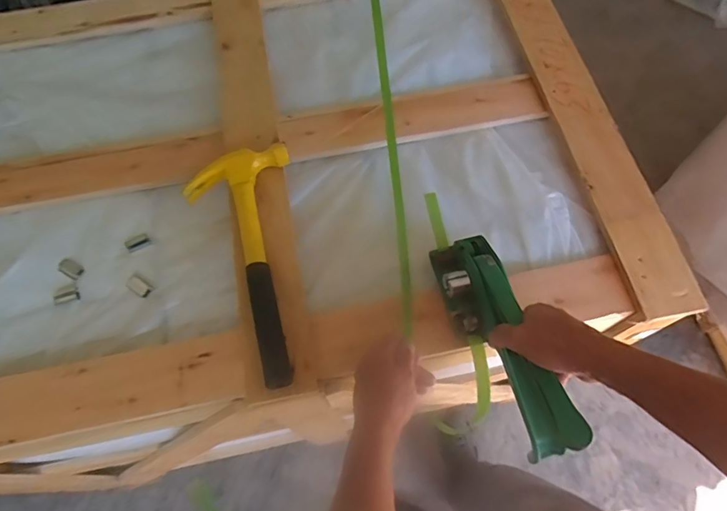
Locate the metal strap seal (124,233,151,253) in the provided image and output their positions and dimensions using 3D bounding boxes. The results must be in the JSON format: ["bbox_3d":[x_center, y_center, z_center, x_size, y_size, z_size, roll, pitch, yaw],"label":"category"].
[{"bbox_3d":[-0.308,-0.016,0.658,0.030,0.005,0.021,-24,70,-9],"label":"metal strap seal"}]

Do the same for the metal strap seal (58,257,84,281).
[{"bbox_3d":[-0.391,0.017,0.641,0.036,0.004,0.020,30,71,11],"label":"metal strap seal"}]

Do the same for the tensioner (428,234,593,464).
[{"bbox_3d":[0.156,0.086,0.538,0.070,0.076,0.261,-18,54,-8],"label":"tensioner"}]

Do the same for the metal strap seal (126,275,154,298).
[{"bbox_3d":[-0.291,0.040,0.626,0.035,0.006,0.019,31,72,12],"label":"metal strap seal"}]

